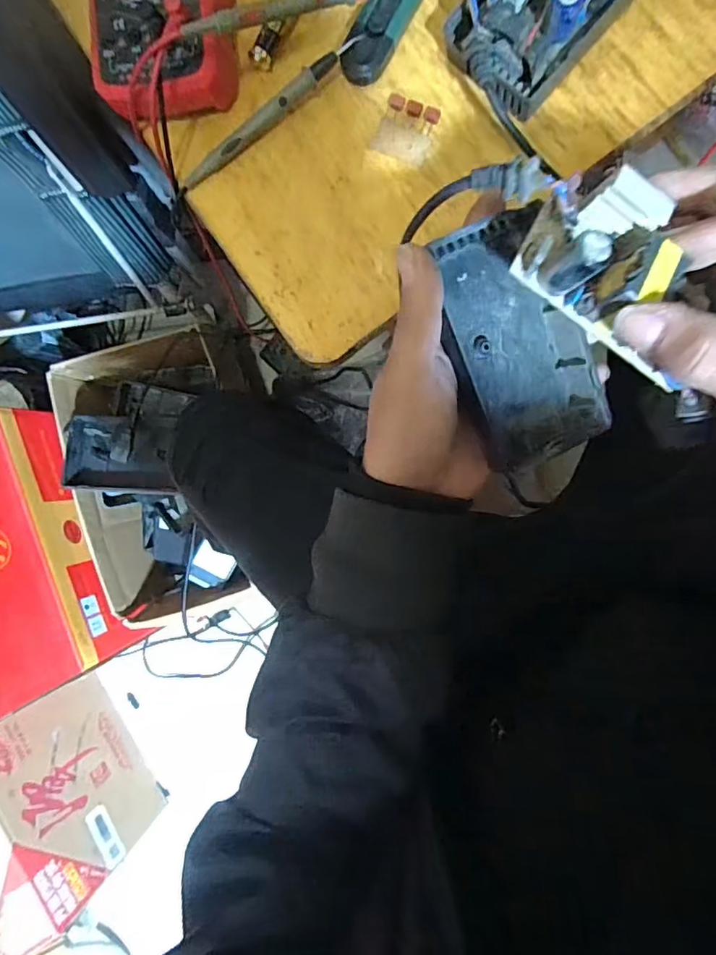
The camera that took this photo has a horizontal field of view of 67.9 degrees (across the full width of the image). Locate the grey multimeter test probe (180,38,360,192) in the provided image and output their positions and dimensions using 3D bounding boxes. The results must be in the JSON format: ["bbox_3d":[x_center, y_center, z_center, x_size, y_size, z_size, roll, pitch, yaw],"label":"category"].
[{"bbox_3d":[-0.062,-0.241,0.354,0.144,0.017,0.013,-29,88,9],"label":"grey multimeter test probe"}]

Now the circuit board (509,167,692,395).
[{"bbox_3d":[0.111,-0.087,0.219,0.084,0.029,0.055,41,98,5],"label":"circuit board"}]

